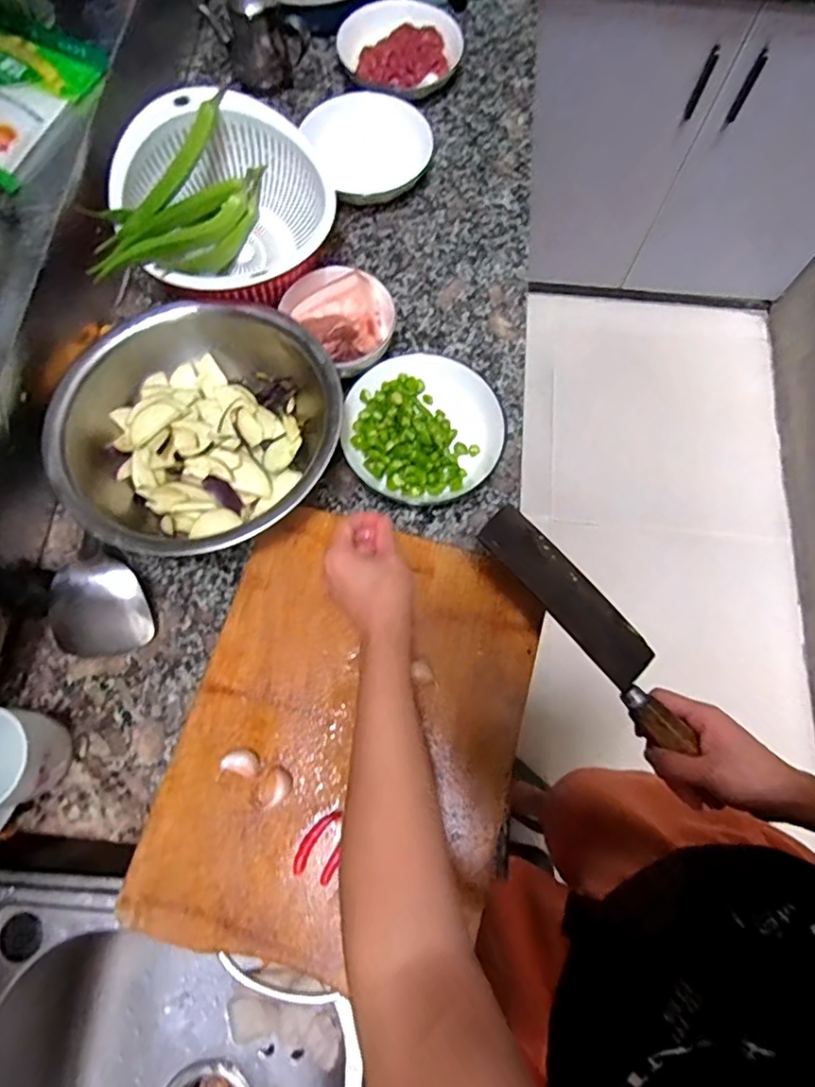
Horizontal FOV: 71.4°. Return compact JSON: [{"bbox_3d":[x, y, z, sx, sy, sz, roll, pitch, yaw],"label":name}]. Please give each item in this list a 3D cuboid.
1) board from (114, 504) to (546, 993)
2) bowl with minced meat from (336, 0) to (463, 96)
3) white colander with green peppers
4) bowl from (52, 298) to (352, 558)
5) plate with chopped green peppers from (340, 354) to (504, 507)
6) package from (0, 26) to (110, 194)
[{"bbox_3d":[-0.046,0.172,0.526,0.295,0.031,0.384,14,72,4],"label":"board"},{"bbox_3d":[-0.007,-0.686,0.783,0.159,0.041,0.136,-38,76,-12],"label":"bowl with minced meat"},{"bbox_3d":[-0.208,-0.369,0.646,0.230,0.099,0.247,19,73,6],"label":"white colander with green peppers"},{"bbox_3d":[-0.205,-0.112,0.581,0.266,0.094,0.255,0,72,-1],"label":"bowl"},{"bbox_3d":[0.017,-0.125,0.612,0.166,0.038,0.157,0,72,-1],"label":"plate with chopped green peppers"},{"bbox_3d":[-0.423,-0.454,0.583,0.124,0.056,0.225,18,73,5],"label":"package"}]

